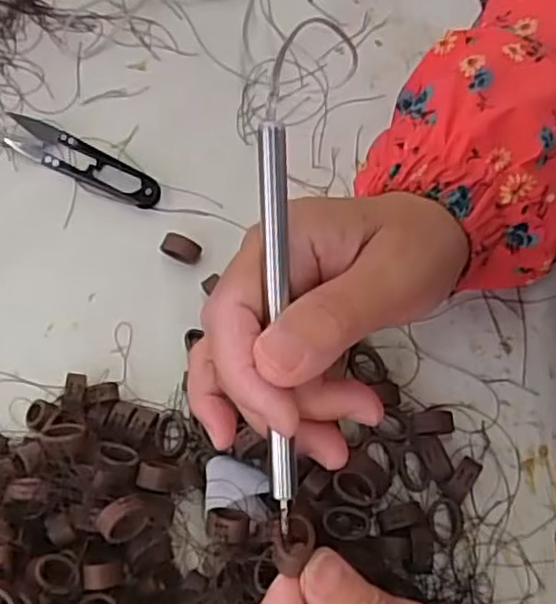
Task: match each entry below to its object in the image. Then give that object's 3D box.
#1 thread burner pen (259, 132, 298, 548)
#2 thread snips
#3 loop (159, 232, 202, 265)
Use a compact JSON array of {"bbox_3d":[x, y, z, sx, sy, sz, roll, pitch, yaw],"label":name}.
[{"bbox_3d":[0.000,0.011,0.233,0.009,0.010,0.134,-1,97,2],"label":"thread burner pen"},{"bbox_3d":[-0.112,-0.080,0.405,0.100,0.008,0.023,27,72,12],"label":"thread snips"},{"bbox_3d":[-0.052,-0.028,0.376,0.020,0.011,0.012,25,72,12],"label":"loop"}]

